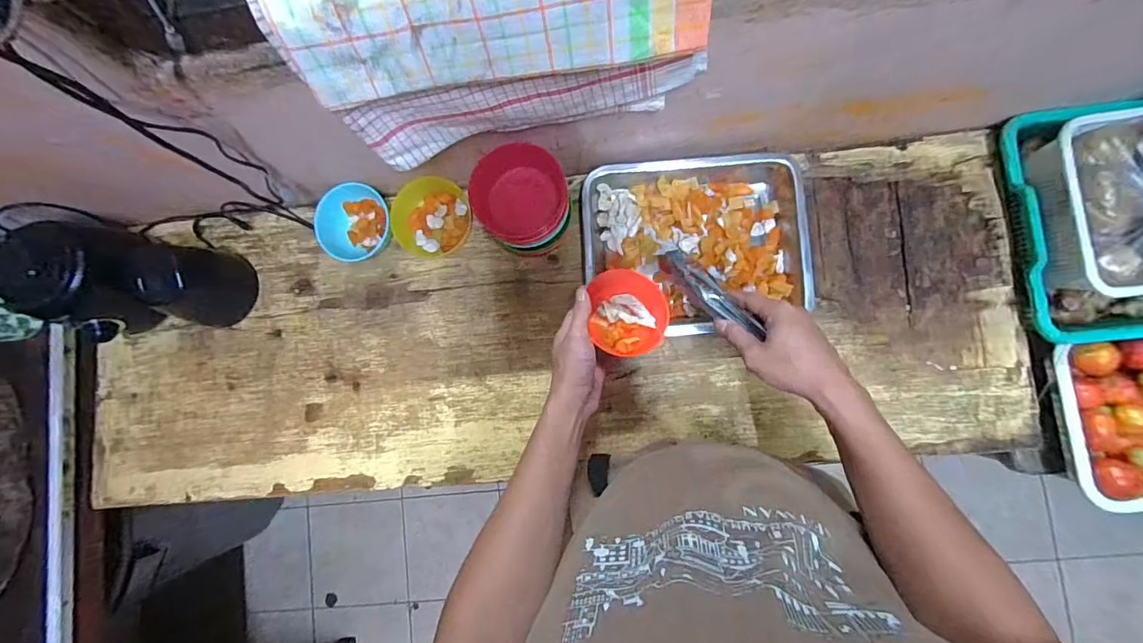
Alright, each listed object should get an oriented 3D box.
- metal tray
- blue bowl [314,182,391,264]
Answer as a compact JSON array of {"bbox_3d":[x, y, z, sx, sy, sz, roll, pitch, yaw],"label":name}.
[{"bbox_3d":[0.171,-0.117,0.693,0.300,0.049,0.257,-4,83,5],"label":"metal tray"},{"bbox_3d":[-0.326,-0.146,0.737,0.105,0.053,0.110,0,85,5],"label":"blue bowl"}]

